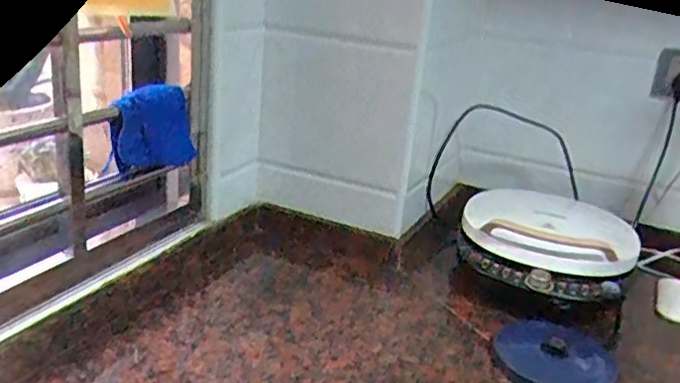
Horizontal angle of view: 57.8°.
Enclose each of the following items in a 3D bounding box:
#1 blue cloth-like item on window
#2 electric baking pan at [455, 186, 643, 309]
[{"bbox_3d":[-0.259,-0.093,0.874,0.059,0.113,0.131,12,22,17],"label":"blue cloth-like item on window"},{"bbox_3d":[0.340,0.082,1.011,0.280,0.078,0.272,13,22,19],"label":"electric baking pan"}]

